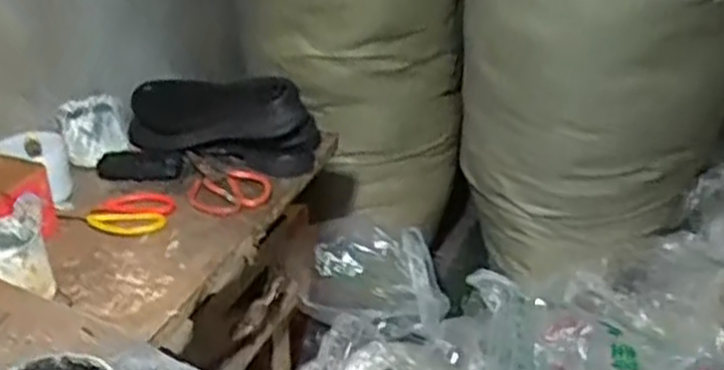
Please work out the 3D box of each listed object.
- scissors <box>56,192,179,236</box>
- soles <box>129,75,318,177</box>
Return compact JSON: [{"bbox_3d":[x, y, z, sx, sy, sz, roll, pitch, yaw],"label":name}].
[{"bbox_3d":[-0.309,0.038,0.939,0.138,0.017,0.082,-8,28,-10],"label":"scissors"},{"bbox_3d":[-0.225,-0.106,1.114,0.298,0.118,0.078,5,29,13],"label":"soles"}]

